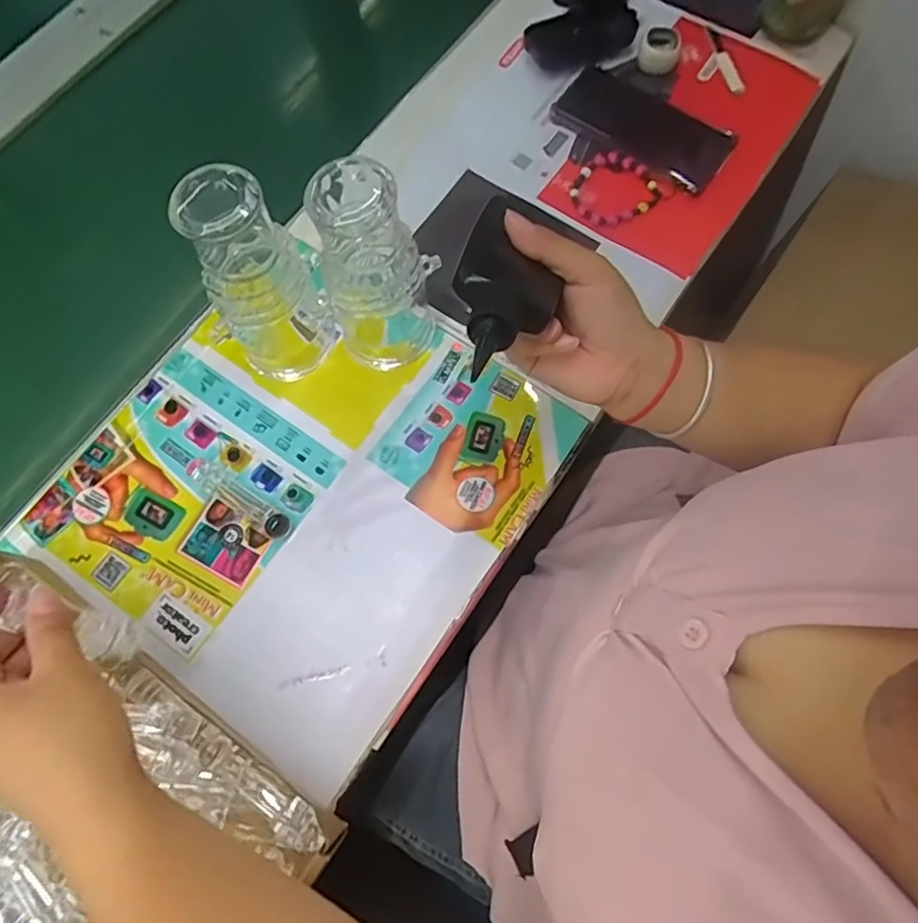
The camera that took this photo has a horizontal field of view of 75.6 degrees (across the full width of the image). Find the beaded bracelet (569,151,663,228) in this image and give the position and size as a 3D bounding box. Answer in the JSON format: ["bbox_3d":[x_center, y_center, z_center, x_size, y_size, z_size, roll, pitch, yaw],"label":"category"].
[{"bbox_3d":[0.140,-0.252,0.541,0.077,0.009,0.068,-33,75,-10],"label":"beaded bracelet"}]

